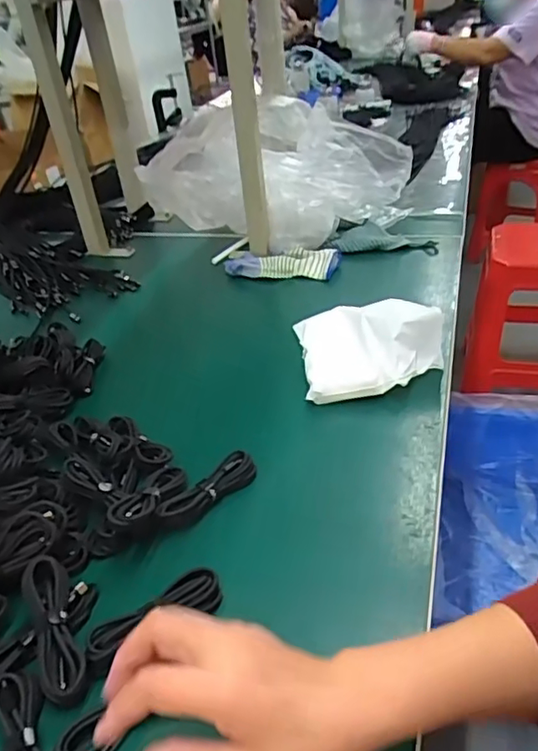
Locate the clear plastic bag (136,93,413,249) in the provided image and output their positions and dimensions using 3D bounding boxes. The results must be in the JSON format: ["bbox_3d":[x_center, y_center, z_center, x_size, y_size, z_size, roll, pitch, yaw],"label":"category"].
[{"bbox_3d":[0.021,-0.363,1.018,0.429,0.214,0.185,0,36,10],"label":"clear plastic bag"}]

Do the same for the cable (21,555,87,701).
[{"bbox_3d":[-0.159,0.190,0.443,0.041,0.023,0.104,-15,52,-18],"label":"cable"}]

